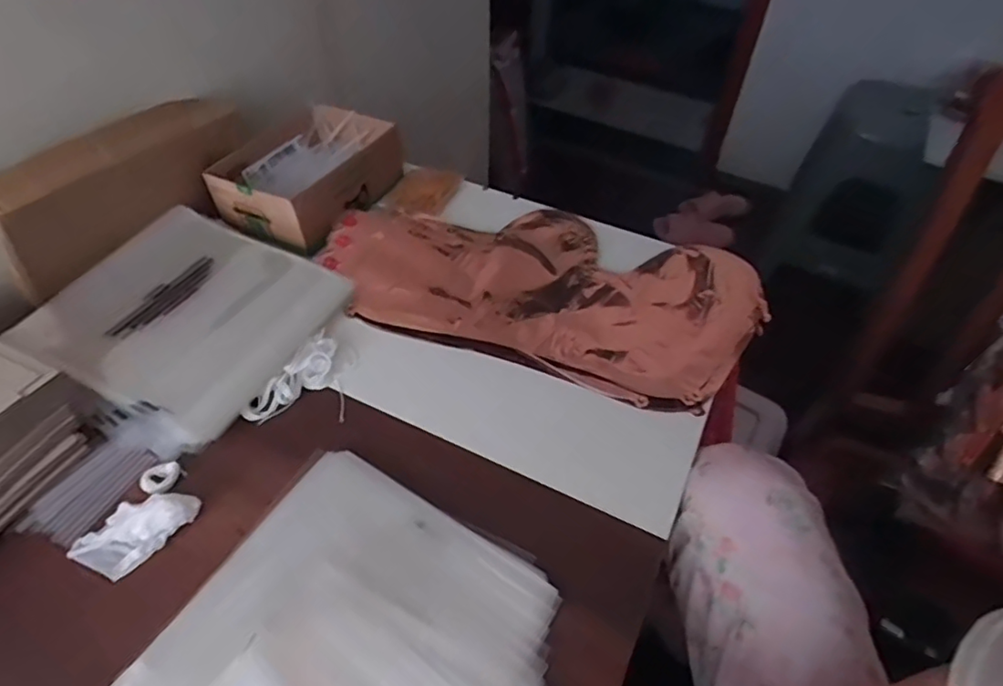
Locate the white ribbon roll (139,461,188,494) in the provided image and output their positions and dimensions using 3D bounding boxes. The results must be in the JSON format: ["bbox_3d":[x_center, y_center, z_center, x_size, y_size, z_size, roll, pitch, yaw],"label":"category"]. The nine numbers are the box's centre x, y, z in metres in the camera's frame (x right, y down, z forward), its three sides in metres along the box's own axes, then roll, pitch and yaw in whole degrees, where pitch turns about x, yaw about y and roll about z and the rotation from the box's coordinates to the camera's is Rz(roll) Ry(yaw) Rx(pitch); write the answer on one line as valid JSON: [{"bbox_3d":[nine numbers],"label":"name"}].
[{"bbox_3d":[-0.263,0.103,0.449,0.029,0.005,0.027,1,49,-1],"label":"white ribbon roll"}]

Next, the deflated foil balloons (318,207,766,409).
[{"bbox_3d":[0.047,-0.072,0.606,0.437,0.028,0.233,16,50,11],"label":"deflated foil balloons"}]

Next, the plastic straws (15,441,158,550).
[{"bbox_3d":[-0.313,0.111,0.442,0.048,0.010,0.085,25,52,18],"label":"plastic straws"}]

